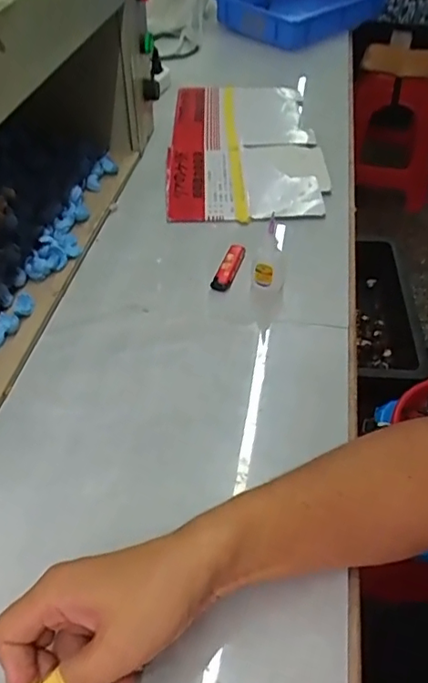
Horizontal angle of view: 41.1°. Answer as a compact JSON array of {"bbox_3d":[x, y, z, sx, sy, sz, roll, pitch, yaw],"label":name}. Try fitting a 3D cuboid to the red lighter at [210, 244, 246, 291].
[{"bbox_3d":[0.018,-0.084,0.651,0.020,0.017,0.082,15,47,14],"label":"red lighter"}]

